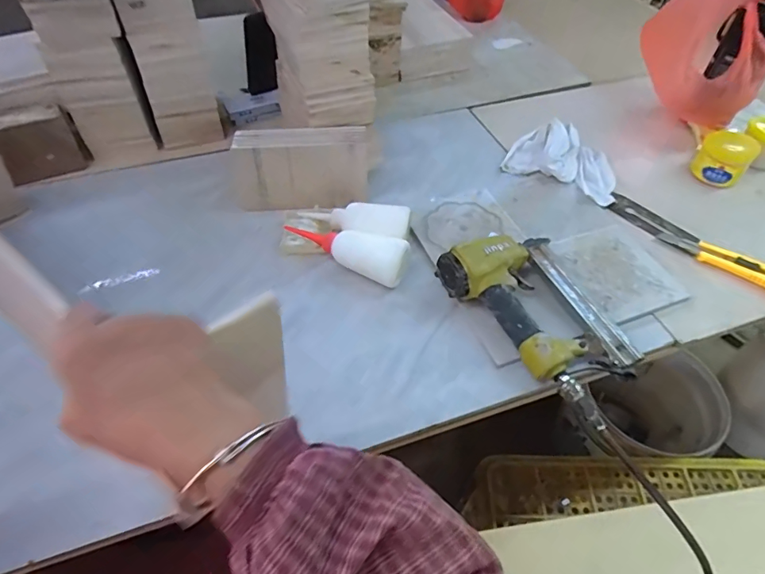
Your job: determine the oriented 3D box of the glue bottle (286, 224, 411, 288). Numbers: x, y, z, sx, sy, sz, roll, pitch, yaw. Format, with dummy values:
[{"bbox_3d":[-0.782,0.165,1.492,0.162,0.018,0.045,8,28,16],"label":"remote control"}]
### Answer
[{"bbox_3d":[-0.053,-0.051,0.642,0.180,0.063,0.049,17,52,13],"label":"glue bottle"}]

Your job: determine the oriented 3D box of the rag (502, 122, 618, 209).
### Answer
[{"bbox_3d":[0.317,-0.229,0.794,0.193,0.059,0.134,28,55,20],"label":"rag"}]

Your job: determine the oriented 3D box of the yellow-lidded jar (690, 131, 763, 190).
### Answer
[{"bbox_3d":[0.579,-0.218,0.792,0.080,0.060,0.079,34,57,24],"label":"yellow-lidded jar"}]

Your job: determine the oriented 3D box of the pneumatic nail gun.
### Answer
[{"bbox_3d":[0.205,0.020,0.579,0.165,0.066,0.250,-29,56,-22],"label":"pneumatic nail gun"}]

